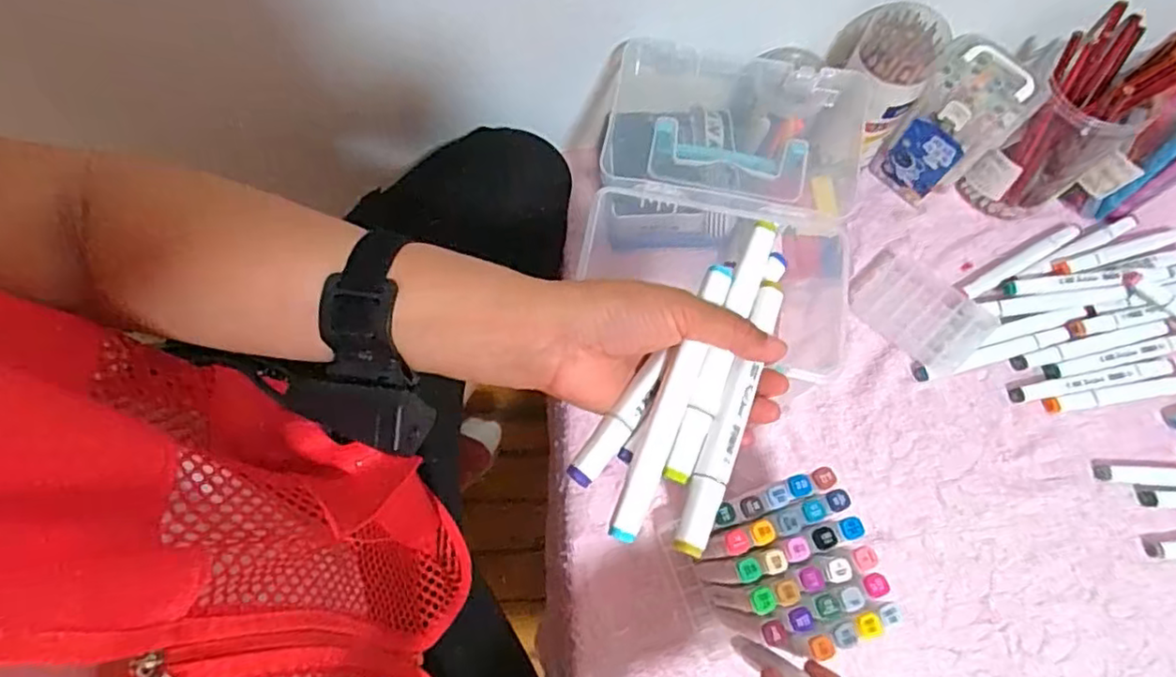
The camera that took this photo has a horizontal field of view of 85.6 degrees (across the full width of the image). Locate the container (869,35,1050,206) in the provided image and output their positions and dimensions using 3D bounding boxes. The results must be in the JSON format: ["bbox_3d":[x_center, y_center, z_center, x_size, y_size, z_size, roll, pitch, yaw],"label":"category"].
[{"bbox_3d":[0.333,-0.193,0.587,0.065,0.144,0.085,-43,77,-13],"label":"container"}]

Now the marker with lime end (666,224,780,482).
[{"bbox_3d":[0.074,0.004,0.345,0.016,0.019,0.154,22,73,6],"label":"marker with lime end"}]

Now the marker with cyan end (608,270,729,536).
[{"bbox_3d":[0.045,0.030,0.333,0.019,0.011,0.153,22,75,6],"label":"marker with cyan end"}]

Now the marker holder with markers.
[{"bbox_3d":[0.121,0.165,0.449,0.102,0.155,0.099,-19,73,-6],"label":"marker holder with markers"}]

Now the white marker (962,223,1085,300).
[{"bbox_3d":[0.422,-0.075,0.617,0.156,0.020,0.017,-29,75,-9],"label":"white marker"}]

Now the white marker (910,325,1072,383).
[{"bbox_3d":[0.372,0.013,0.576,0.150,0.015,0.016,-14,73,-5],"label":"white marker"}]

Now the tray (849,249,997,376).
[{"bbox_3d":[0.307,-0.027,0.587,0.080,0.020,0.118,-42,77,-12],"label":"tray"}]

